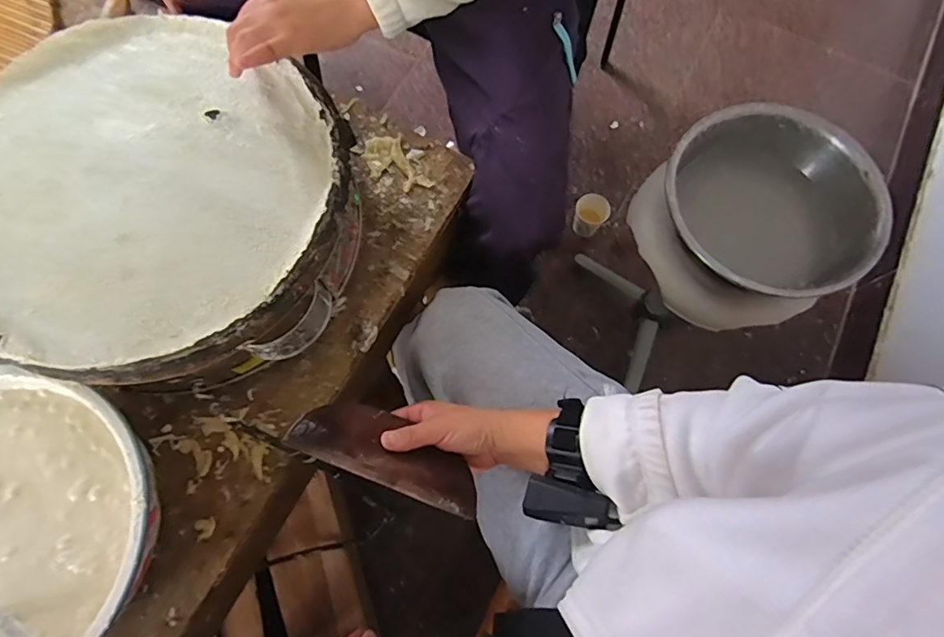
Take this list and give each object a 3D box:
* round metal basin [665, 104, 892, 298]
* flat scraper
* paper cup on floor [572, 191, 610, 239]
[{"bbox_3d":[0.355,-0.127,0.675,0.242,0.156,0.229,0,72,-1],"label":"round metal basin"},{"bbox_3d":[-0.073,0.121,0.471,0.172,0.009,0.074,25,37,-5],"label":"flat scraper"},{"bbox_3d":[0.258,-0.223,1.133,0.077,0.097,0.062,28,73,7],"label":"paper cup on floor"}]

